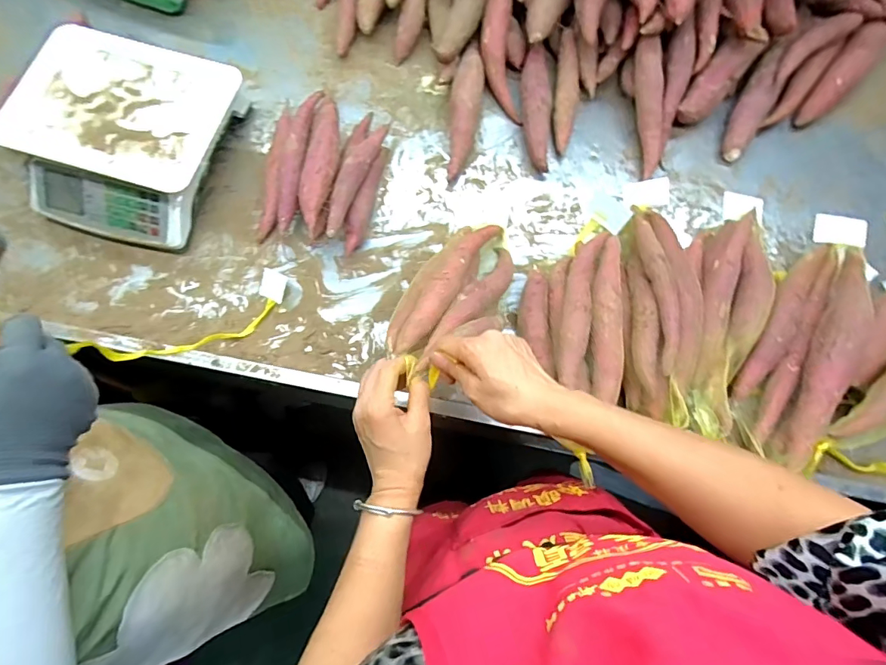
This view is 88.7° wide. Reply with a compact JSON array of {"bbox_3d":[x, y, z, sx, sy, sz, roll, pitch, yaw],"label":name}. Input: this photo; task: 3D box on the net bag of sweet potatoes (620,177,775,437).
[{"bbox_3d":[0.330,-0.052,0.606,0.165,0.098,0.357,11,76,1],"label":"net bag of sweet potatoes"}]

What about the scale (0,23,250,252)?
[{"bbox_3d":[-0.472,-0.288,0.666,0.290,0.083,0.282,18,76,3],"label":"scale"}]

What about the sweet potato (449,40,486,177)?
[{"bbox_3d":[0.033,-0.347,0.710,0.049,0.044,0.234,10,76,1],"label":"sweet potato"}]

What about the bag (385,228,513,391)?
[{"bbox_3d":[0.024,-0.049,0.569,0.123,0.055,0.277,29,46,6],"label":"bag"}]

